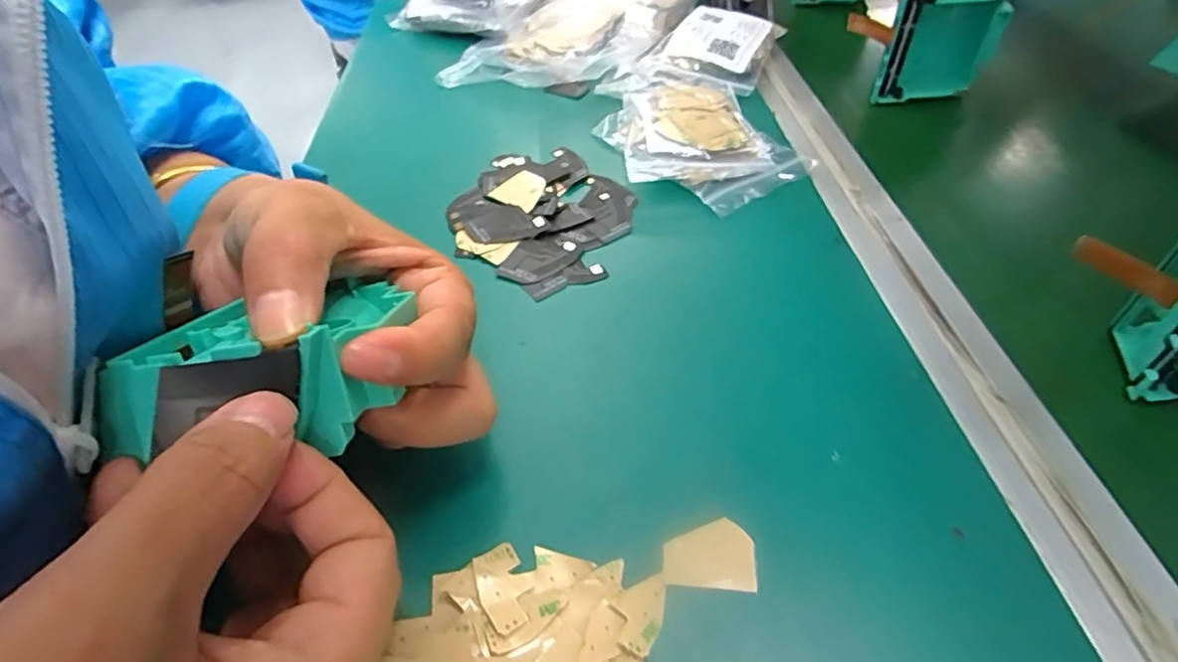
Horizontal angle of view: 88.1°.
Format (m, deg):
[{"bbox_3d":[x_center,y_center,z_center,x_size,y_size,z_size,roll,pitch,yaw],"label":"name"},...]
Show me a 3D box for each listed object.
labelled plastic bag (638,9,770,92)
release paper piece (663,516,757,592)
[{"bbox_3d":[0.083,-0.203,0.434,0.081,0.011,0.104,14,48,17],"label":"labelled plastic bag"},{"bbox_3d":[0.039,0.072,0.199,0.029,0.004,0.022,1,46,5],"label":"release paper piece"}]

